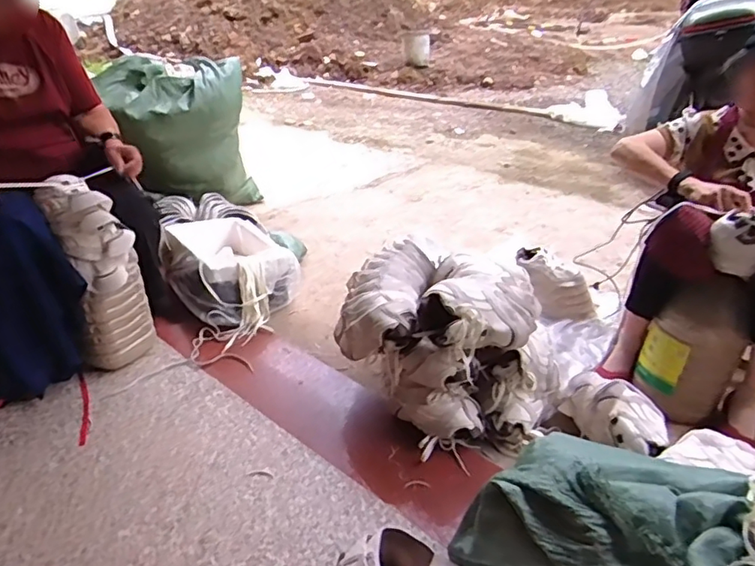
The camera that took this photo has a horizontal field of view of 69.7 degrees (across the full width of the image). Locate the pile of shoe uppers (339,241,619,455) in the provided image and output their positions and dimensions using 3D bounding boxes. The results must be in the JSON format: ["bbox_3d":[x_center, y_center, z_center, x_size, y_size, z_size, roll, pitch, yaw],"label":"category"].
[{"bbox_3d":[0.155,0.135,1.173,0.469,0.341,0.306,4,32,7],"label":"pile of shoe uppers"}]

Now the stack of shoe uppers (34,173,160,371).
[{"bbox_3d":[-0.648,-0.010,1.284,0.165,0.434,0.167,-15,35,-23],"label":"stack of shoe uppers"}]

